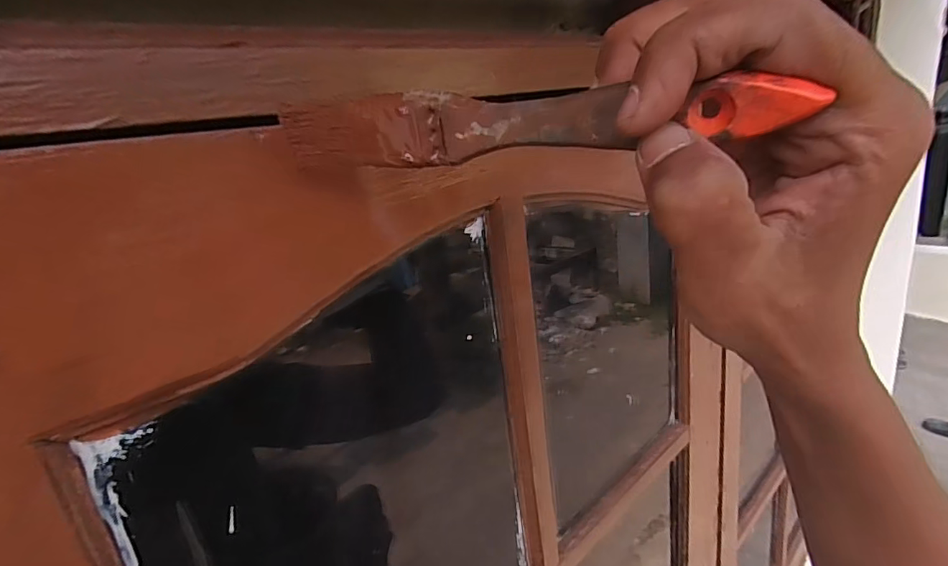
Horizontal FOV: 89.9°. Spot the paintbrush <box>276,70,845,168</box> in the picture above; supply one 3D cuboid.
[{"bbox_3d":[0.003,-0.050,0.149,0.168,0.022,0.008,6,22,28],"label":"paintbrush"}]

